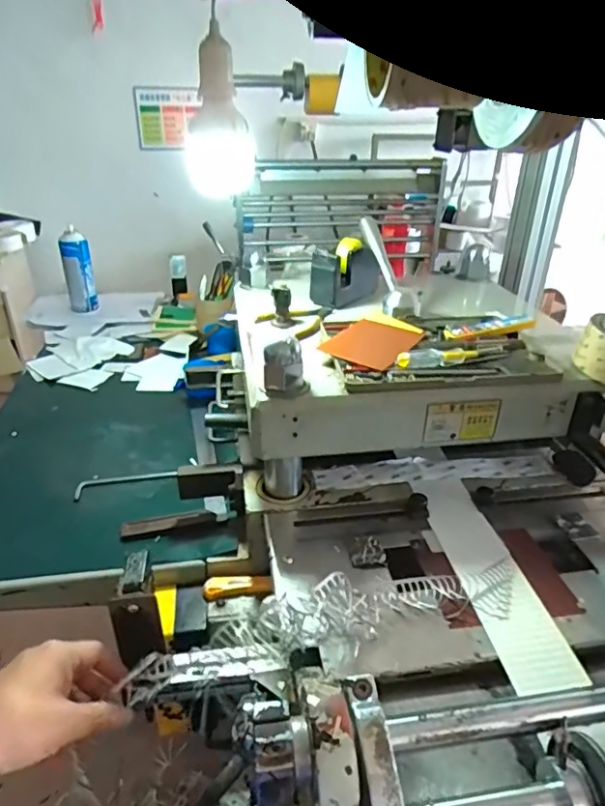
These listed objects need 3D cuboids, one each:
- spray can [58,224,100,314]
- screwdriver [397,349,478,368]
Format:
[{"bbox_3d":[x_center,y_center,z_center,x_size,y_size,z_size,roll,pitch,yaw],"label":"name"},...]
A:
[{"bbox_3d":[-0.557,-0.324,1.340,0.066,0.203,0.055,-11,32,-20],"label":"spray can"},{"bbox_3d":[0.156,-0.053,0.625,0.102,0.017,0.015,-8,31,-16],"label":"screwdriver"}]

